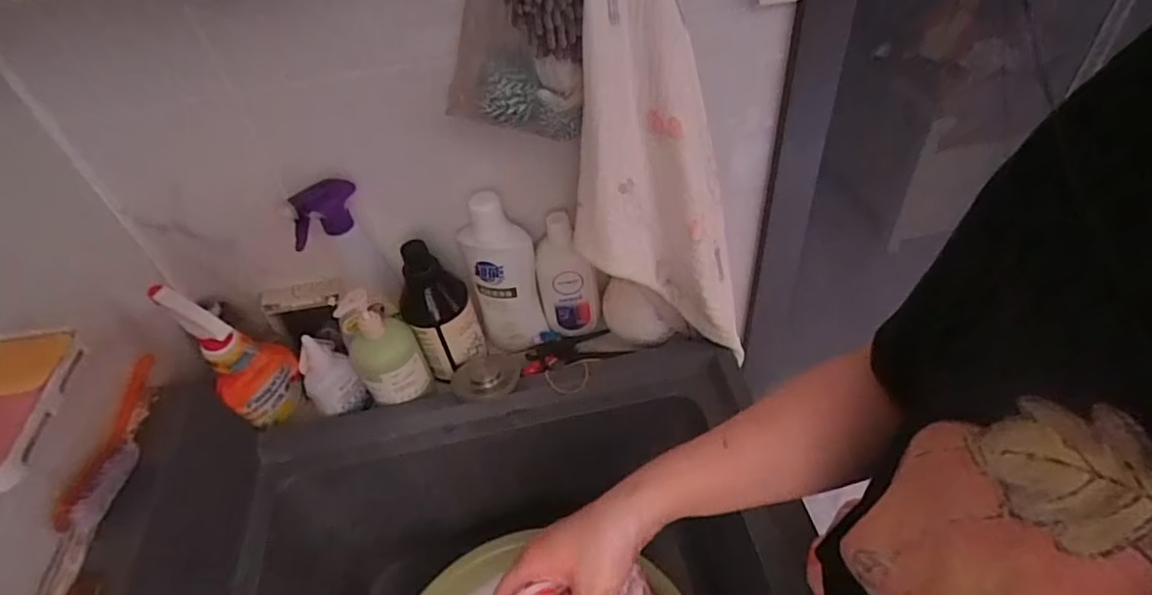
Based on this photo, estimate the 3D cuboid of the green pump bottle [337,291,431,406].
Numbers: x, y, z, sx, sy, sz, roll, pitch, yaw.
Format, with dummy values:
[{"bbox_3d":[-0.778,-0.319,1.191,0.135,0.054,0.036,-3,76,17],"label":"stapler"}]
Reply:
[{"bbox_3d":[-0.225,0.057,0.690,0.078,0.158,0.058,-25,47,-17],"label":"green pump bottle"}]

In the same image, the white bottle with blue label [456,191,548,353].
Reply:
[{"bbox_3d":[-0.092,-0.023,0.741,0.083,0.234,0.060,-14,44,-6],"label":"white bottle with blue label"}]

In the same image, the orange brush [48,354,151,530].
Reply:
[{"bbox_3d":[-0.423,0.124,0.550,0.039,0.034,0.182,-8,44,-1],"label":"orange brush"}]

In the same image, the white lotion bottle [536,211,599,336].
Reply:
[{"bbox_3d":[-0.012,-0.025,0.745,0.072,0.173,0.030,-14,44,-6],"label":"white lotion bottle"}]

